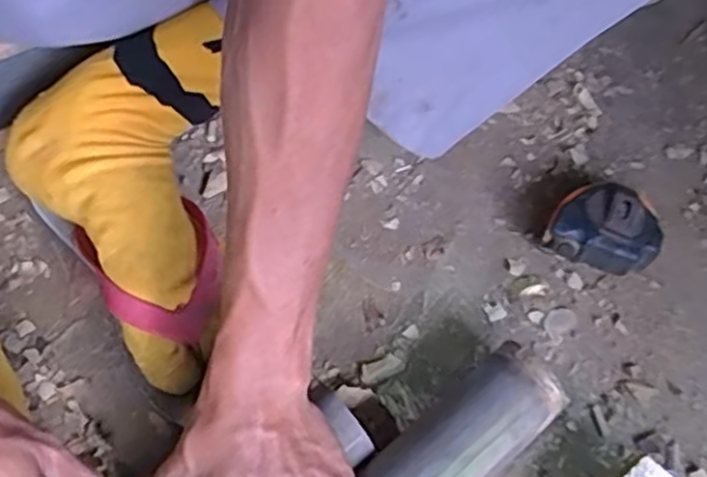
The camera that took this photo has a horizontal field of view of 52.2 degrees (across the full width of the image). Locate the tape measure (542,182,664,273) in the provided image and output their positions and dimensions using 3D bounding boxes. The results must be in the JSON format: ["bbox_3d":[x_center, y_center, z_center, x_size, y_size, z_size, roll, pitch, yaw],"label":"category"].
[{"bbox_3d":[0.167,-0.007,0.487,0.071,0.036,0.050,16,62,8],"label":"tape measure"}]

